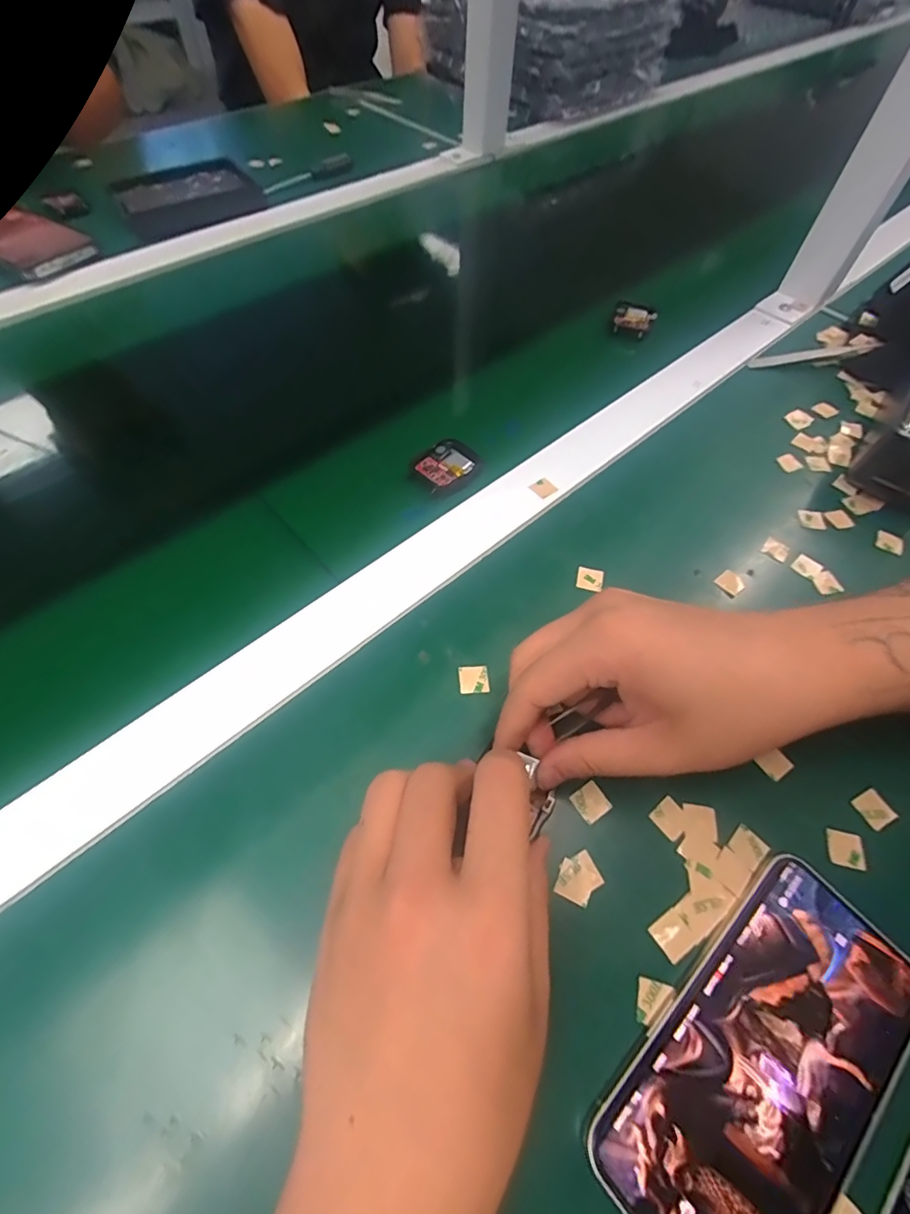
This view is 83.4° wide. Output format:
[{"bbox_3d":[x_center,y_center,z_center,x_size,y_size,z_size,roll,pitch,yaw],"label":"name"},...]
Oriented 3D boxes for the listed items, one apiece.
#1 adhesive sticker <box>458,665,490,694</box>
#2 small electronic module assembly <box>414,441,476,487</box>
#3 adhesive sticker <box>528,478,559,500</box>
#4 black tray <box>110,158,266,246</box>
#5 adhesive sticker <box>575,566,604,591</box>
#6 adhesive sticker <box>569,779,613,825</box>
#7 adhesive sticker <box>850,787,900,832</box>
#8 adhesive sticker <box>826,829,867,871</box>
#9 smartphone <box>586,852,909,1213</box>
[{"bbox_3d":[0.010,0.039,0.274,0.016,0.004,0.016,-5,59,-5],"label":"adhesive sticker"},{"bbox_3d":[-0.004,-0.100,0.355,0.036,0.008,0.039,36,64,18],"label":"small electronic module assembly"},{"bbox_3d":[0.060,-0.081,0.349,0.014,0.004,0.016,-39,62,-2],"label":"adhesive sticker"},{"bbox_3d":[-0.288,-0.442,0.548,0.138,0.023,0.117,-29,64,-18],"label":"black tray"},{"bbox_3d":[0.083,-0.017,0.312,0.016,0.005,0.014,15,60,7],"label":"adhesive sticker"},{"bbox_3d":[0.066,0.093,0.245,0.016,0.004,0.015,-29,64,-18],"label":"adhesive sticker"},{"bbox_3d":[0.207,0.099,0.251,0.016,0.004,0.016,-24,63,-15],"label":"adhesive sticker"},{"bbox_3d":[0.185,0.114,0.242,0.015,0.004,0.016,7,61,11],"label":"adhesive sticker"},{"bbox_3d":[0.120,0.173,0.196,0.144,0.008,0.070,-37,67,-21],"label":"smartphone"}]

